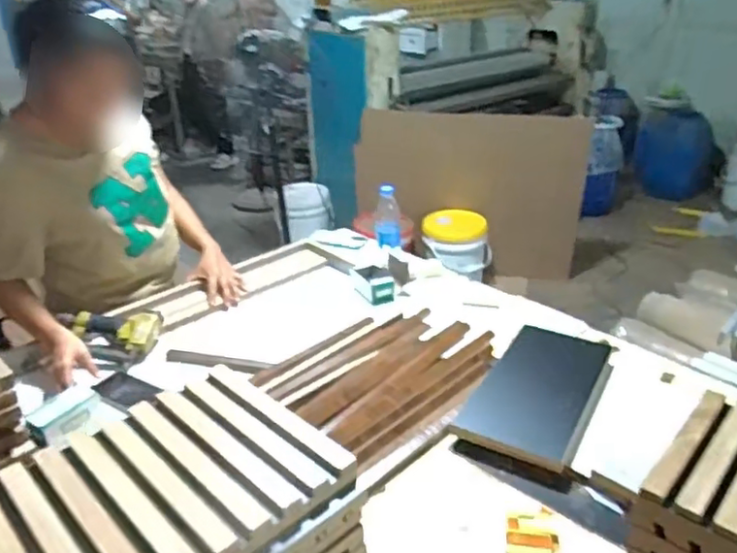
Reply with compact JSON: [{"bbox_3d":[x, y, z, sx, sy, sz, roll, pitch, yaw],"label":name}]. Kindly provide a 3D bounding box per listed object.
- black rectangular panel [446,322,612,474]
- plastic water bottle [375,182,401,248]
[{"bbox_3d":[0.319,0.201,1.159,0.199,0.022,0.374,15,31,29],"label":"black rectangular panel"},{"bbox_3d":[0.049,-0.141,1.610,0.066,0.166,0.075,-4,27,-3],"label":"plastic water bottle"}]

